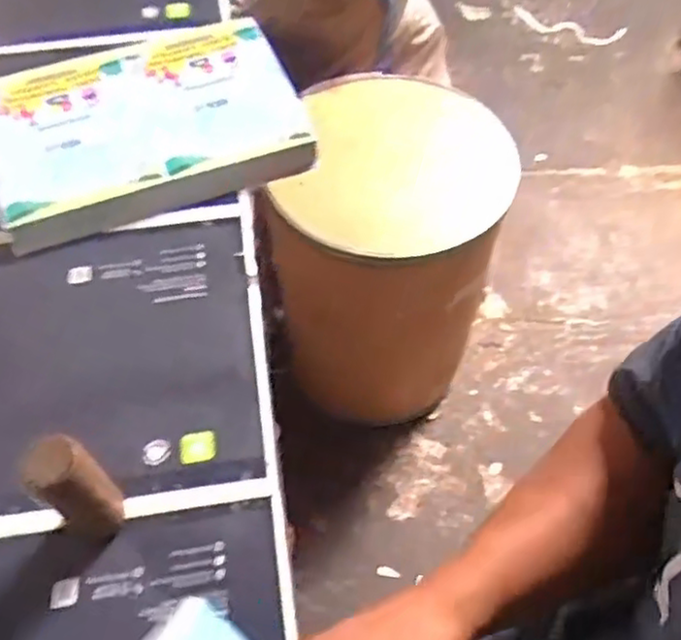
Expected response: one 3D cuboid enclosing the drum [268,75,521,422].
[{"bbox_3d":[0.076,-0.099,1.217,0.339,0.520,0.339,0,57,0],"label":"drum"}]

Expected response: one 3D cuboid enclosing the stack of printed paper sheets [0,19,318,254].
[{"bbox_3d":[-0.201,-0.205,0.725,0.314,0.043,0.231,-20,59,-12],"label":"stack of printed paper sheets"}]

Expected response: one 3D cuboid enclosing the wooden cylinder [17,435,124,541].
[{"bbox_3d":[-0.181,0.117,0.485,0.038,0.108,0.040,38,65,21],"label":"wooden cylinder"}]

